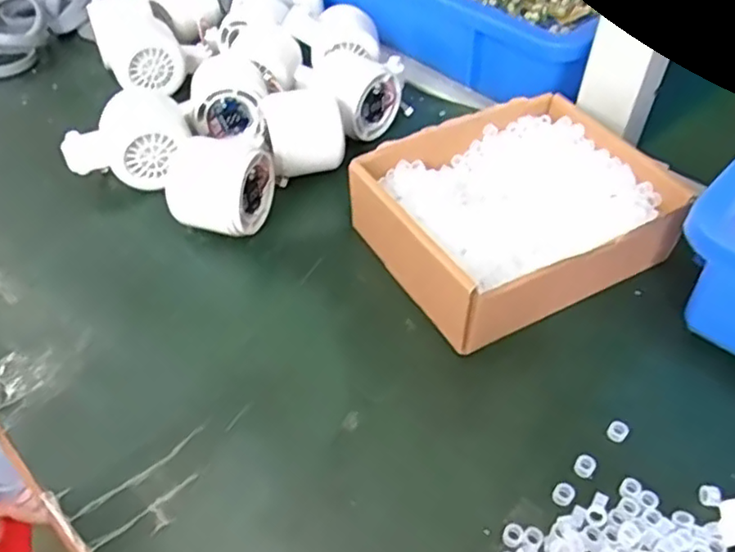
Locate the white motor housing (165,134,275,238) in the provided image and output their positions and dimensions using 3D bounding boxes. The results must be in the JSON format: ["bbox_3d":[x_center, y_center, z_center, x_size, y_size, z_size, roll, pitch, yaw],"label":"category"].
[{"bbox_3d":[-0.097,-0.059,0.417,0.053,0.056,0.058,19,50,18],"label":"white motor housing"}]

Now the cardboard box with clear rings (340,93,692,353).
[{"bbox_3d":[0.094,-0.041,0.405,0.182,0.050,0.140,-19,49,-16],"label":"cardboard box with clear rings"}]

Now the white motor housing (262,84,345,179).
[{"bbox_3d":[-0.047,-0.104,0.459,0.053,0.050,0.052,-10,45,-11],"label":"white motor housing"}]

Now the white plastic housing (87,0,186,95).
[{"bbox_3d":[-0.203,-0.201,0.556,0.059,0.048,0.111,-25,51,-22],"label":"white plastic housing"}]

